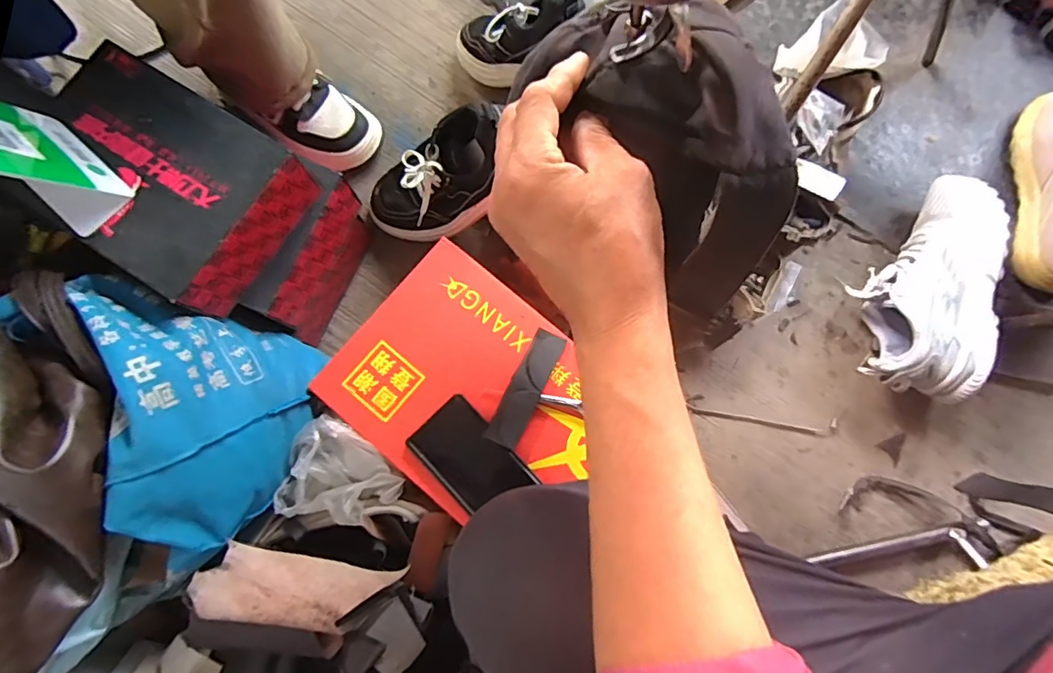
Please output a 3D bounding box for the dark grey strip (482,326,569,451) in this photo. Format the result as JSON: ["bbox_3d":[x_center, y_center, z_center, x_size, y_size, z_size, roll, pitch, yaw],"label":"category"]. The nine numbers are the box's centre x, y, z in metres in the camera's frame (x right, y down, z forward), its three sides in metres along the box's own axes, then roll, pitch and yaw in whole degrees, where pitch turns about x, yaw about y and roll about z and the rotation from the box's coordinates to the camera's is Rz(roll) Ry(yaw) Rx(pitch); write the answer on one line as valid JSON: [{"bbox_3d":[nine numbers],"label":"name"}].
[{"bbox_3d":[0.000,0.054,0.569,0.034,0.010,0.128,26,81,4],"label":"dark grey strip"}]

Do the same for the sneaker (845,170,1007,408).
[{"bbox_3d":[0.490,-0.067,0.671,0.120,0.110,0.277,9,80,1],"label":"sneaker"}]

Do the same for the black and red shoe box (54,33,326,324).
[{"bbox_3d":[-0.340,-0.144,0.513,0.199,0.080,0.167,30,81,5],"label":"black and red shoe box"}]

